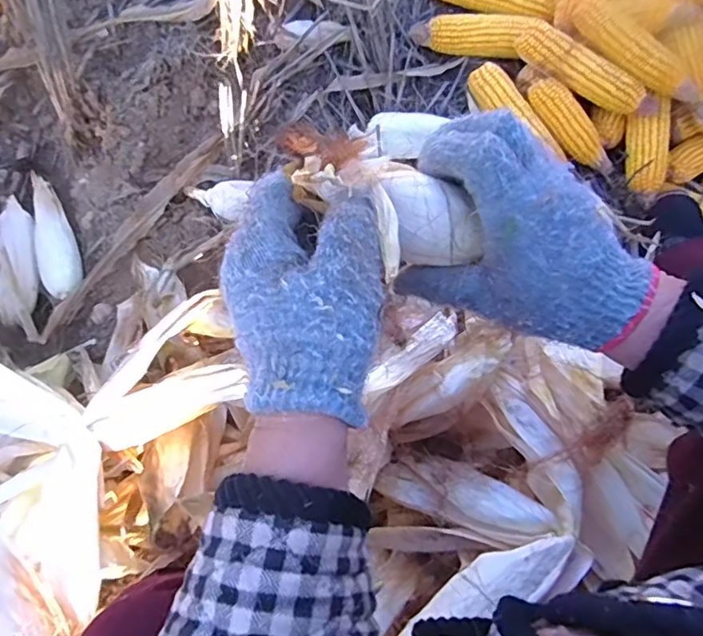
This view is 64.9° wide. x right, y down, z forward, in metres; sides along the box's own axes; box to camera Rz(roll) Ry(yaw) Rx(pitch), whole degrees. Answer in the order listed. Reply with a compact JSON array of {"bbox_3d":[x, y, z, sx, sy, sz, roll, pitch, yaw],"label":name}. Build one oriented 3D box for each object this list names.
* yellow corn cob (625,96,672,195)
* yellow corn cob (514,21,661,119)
[{"bbox_3d":[0.435,-0.243,0.812,0.067,0.049,0.133,2,76,2],"label":"yellow corn cob"},{"bbox_3d":[0.342,-0.357,0.807,0.225,0.052,0.054,35,79,10],"label":"yellow corn cob"}]

